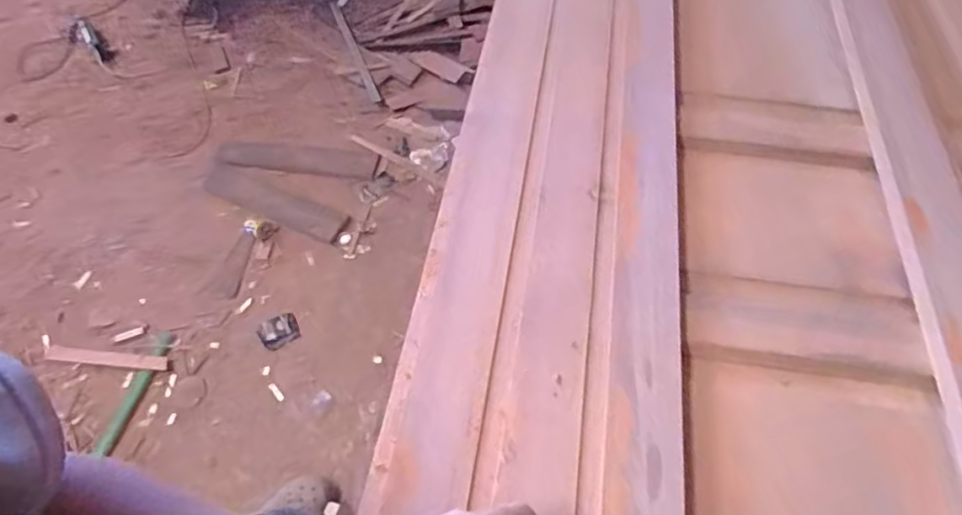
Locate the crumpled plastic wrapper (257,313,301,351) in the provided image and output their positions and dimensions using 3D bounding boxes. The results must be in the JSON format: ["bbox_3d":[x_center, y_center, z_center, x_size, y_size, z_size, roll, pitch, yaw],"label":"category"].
[{"bbox_3d":[-0.563,0.208,1.626,0.109,0.011,0.087,-26,76,-29],"label":"crumpled plastic wrapper"}]

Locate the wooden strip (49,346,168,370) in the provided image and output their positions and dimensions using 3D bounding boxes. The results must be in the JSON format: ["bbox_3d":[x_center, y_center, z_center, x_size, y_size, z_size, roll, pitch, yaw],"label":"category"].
[{"bbox_3d":[-1.033,0.275,1.599,0.373,0.015,0.045,3,46,10],"label":"wooden strip"}]

